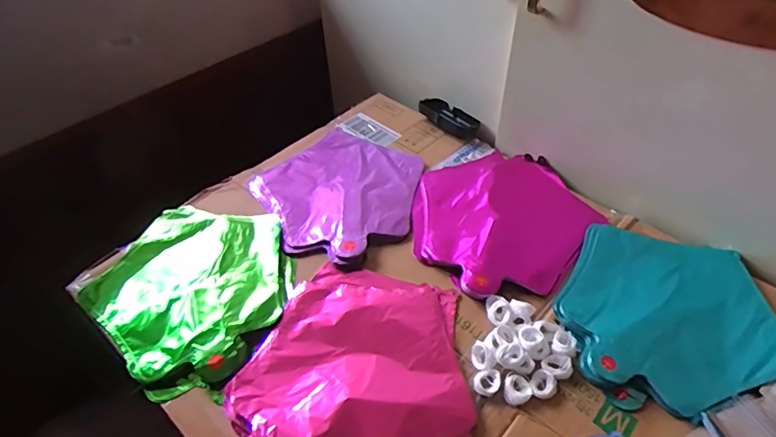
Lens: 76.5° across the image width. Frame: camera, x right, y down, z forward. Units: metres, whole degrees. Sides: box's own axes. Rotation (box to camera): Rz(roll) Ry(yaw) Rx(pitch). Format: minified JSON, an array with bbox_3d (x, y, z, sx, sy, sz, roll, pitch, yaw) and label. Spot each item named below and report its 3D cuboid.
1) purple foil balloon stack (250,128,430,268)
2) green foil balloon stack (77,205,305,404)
[{"bbox_3d":[-0.063,-0.044,0.705,0.227,0.022,0.234,-32,54,-24],"label":"purple foil balloon stack"},{"bbox_3d":[-0.238,0.081,0.600,0.244,0.027,0.230,21,52,20],"label":"green foil balloon stack"}]

